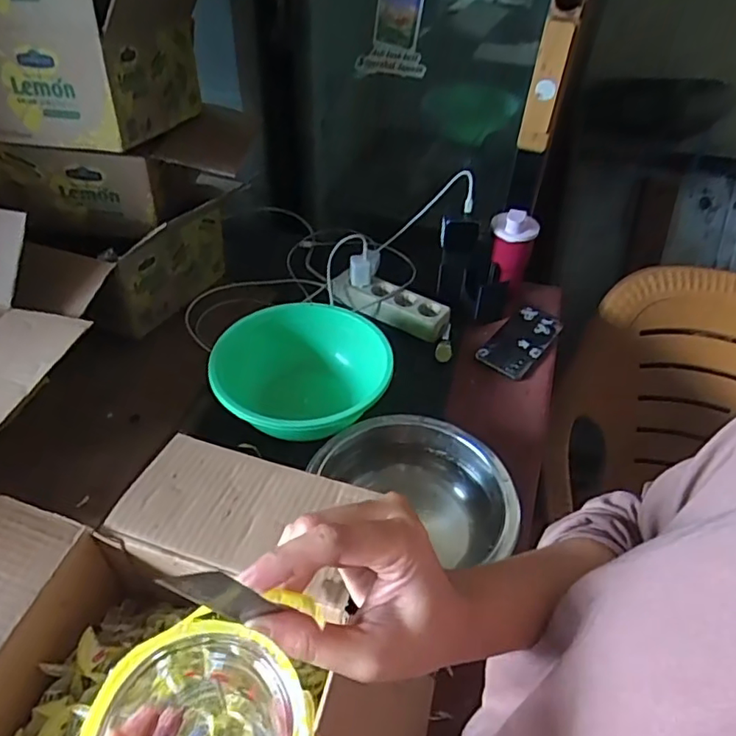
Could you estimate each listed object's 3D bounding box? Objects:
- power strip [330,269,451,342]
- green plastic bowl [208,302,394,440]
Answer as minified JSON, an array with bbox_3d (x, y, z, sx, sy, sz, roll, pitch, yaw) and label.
[{"bbox_3d":[0.035,-0.105,0.927,0.200,0.037,0.064,26,47,20],"label":"power strip"},{"bbox_3d":[-0.090,0.014,0.763,0.202,0.088,0.217,3,44,-3],"label":"green plastic bowl"}]

